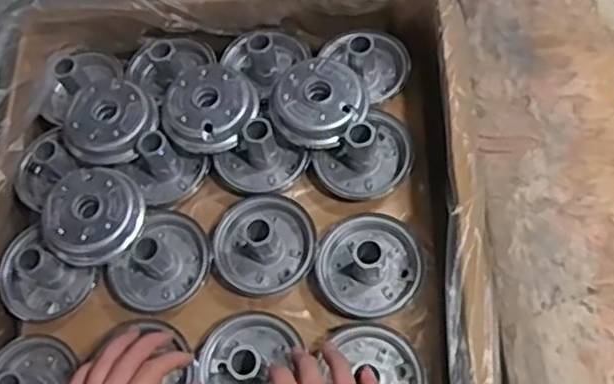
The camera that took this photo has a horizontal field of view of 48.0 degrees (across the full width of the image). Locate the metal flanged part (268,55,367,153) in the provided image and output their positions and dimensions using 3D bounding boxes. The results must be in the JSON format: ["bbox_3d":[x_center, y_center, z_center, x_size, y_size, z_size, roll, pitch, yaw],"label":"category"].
[{"bbox_3d":[0.013,-0.078,0.651,0.081,0.050,0.075,-2,63,3],"label":"metal flanged part"}]

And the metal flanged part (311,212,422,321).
[{"bbox_3d":[0.054,0.059,0.592,0.087,0.053,0.088,-3,62,5],"label":"metal flanged part"}]

